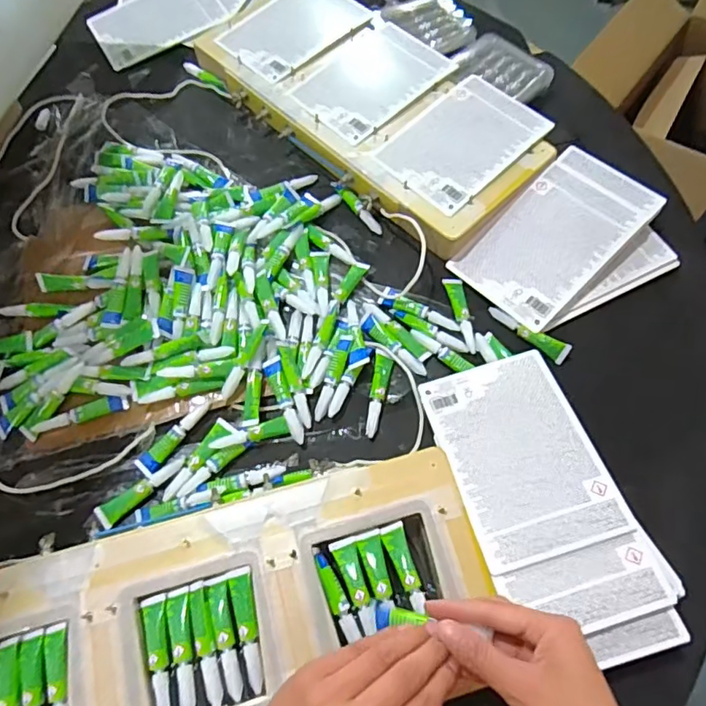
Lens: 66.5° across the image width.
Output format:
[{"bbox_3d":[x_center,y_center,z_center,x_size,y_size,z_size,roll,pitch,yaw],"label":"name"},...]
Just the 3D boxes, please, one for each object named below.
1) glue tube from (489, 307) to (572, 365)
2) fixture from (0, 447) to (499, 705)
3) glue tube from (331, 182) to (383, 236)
[{"bbox_3d":[0.165,-0.018,0.511,0.083,0.014,0.016,32,70,16],"label":"glue tube"},{"bbox_3d":[-0.108,0.206,0.399,0.419,0.034,0.161,-16,65,-5],"label":"fixture"},{"bbox_3d":[0.004,-0.157,0.582,0.012,0.017,0.077,-37,68,-15],"label":"glue tube"}]

